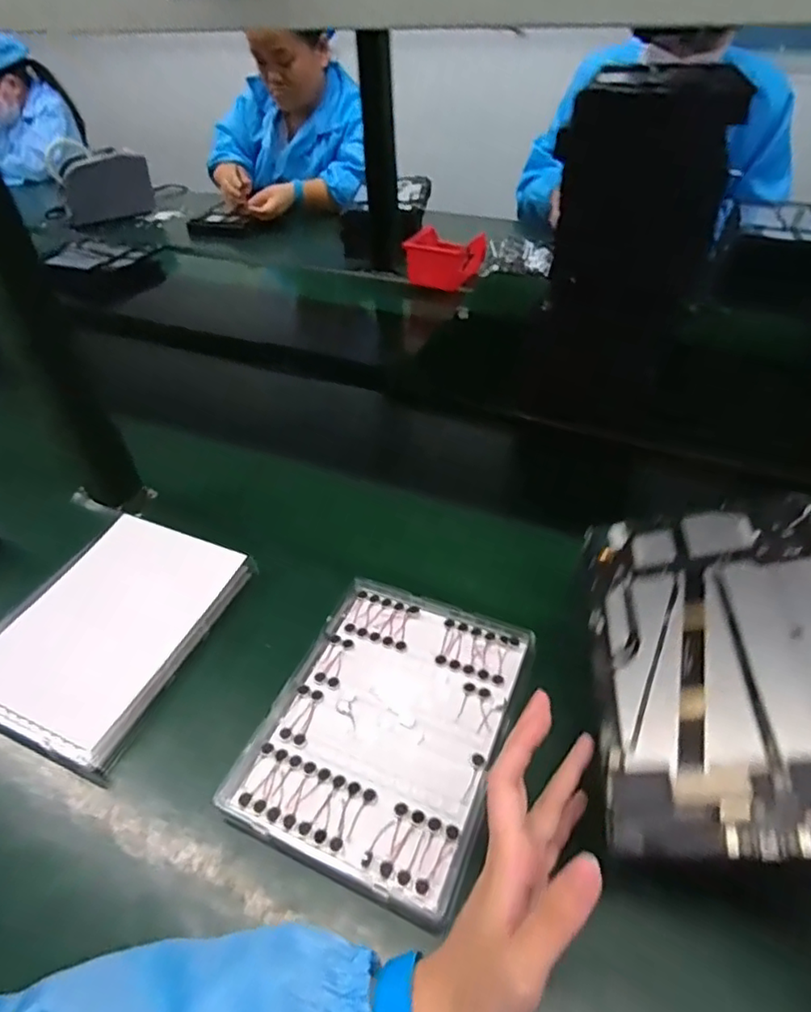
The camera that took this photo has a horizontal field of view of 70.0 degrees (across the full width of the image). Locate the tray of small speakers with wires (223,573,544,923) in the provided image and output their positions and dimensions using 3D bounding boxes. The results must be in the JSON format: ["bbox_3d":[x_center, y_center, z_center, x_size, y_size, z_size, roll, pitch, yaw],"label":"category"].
[{"bbox_3d":[-0.010,0.155,0.432,0.170,0.015,0.217,16,49,18],"label":"tray of small speakers with wires"}]

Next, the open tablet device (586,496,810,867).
[{"bbox_3d":[0.194,0.087,0.358,0.150,0.006,0.237,-14,37,27],"label":"open tablet device"}]

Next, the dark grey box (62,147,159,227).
[{"bbox_3d":[-0.704,-0.742,1.367,0.202,0.135,0.063,-20,46,-17],"label":"dark grey box"}]

